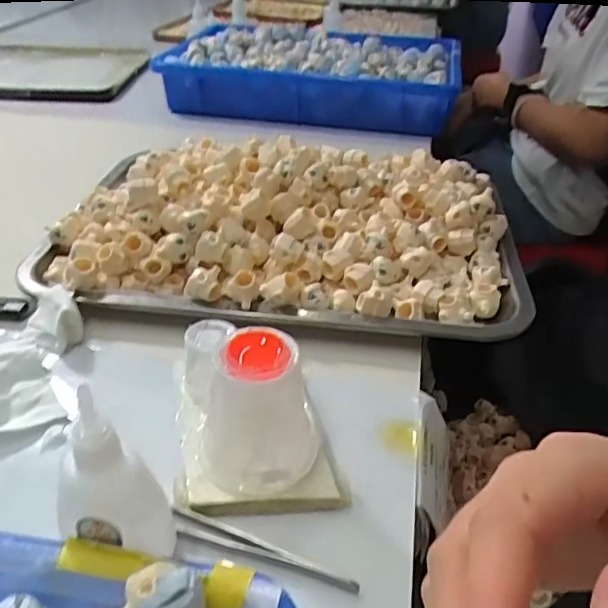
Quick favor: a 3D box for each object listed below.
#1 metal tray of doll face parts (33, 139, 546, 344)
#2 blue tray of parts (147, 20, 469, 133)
[{"bbox_3d":[-0.011,-0.073,0.454,0.347,0.062,0.237,7,37,6],"label":"metal tray of doll face parts"},{"bbox_3d":[0.014,-0.291,0.735,0.352,0.077,0.200,11,37,11],"label":"blue tray of parts"}]

